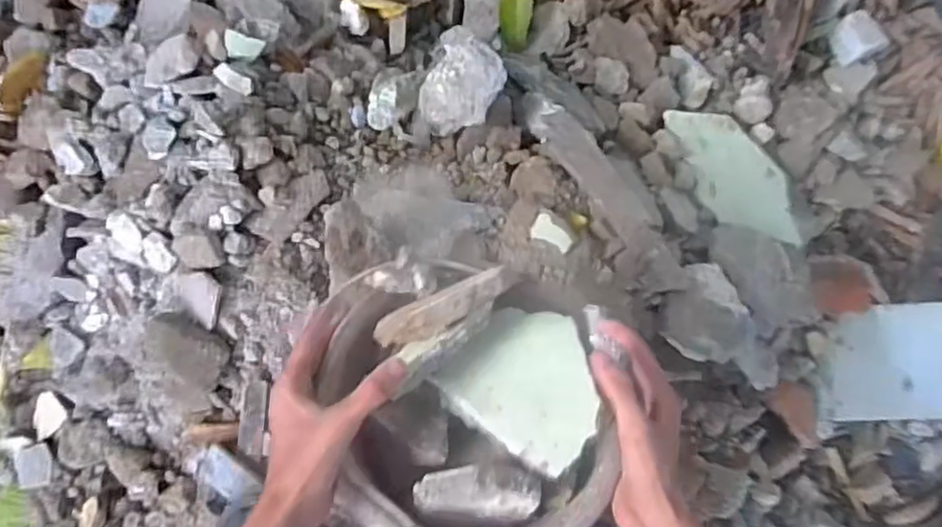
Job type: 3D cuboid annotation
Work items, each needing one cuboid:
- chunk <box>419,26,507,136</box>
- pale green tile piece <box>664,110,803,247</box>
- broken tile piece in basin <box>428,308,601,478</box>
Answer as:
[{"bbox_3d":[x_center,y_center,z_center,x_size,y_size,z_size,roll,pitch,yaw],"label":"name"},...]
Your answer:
[{"bbox_3d":[-0.012,-0.229,0.843,0.091,0.074,0.122,24,88,-6],"label":"chunk"},{"bbox_3d":[0.414,-0.136,1.010,0.159,0.018,0.255,-29,91,-23],"label":"pale green tile piece"},{"bbox_3d":[0.047,0.087,0.499,0.120,0.011,0.111,28,59,28],"label":"broken tile piece in basin"}]

